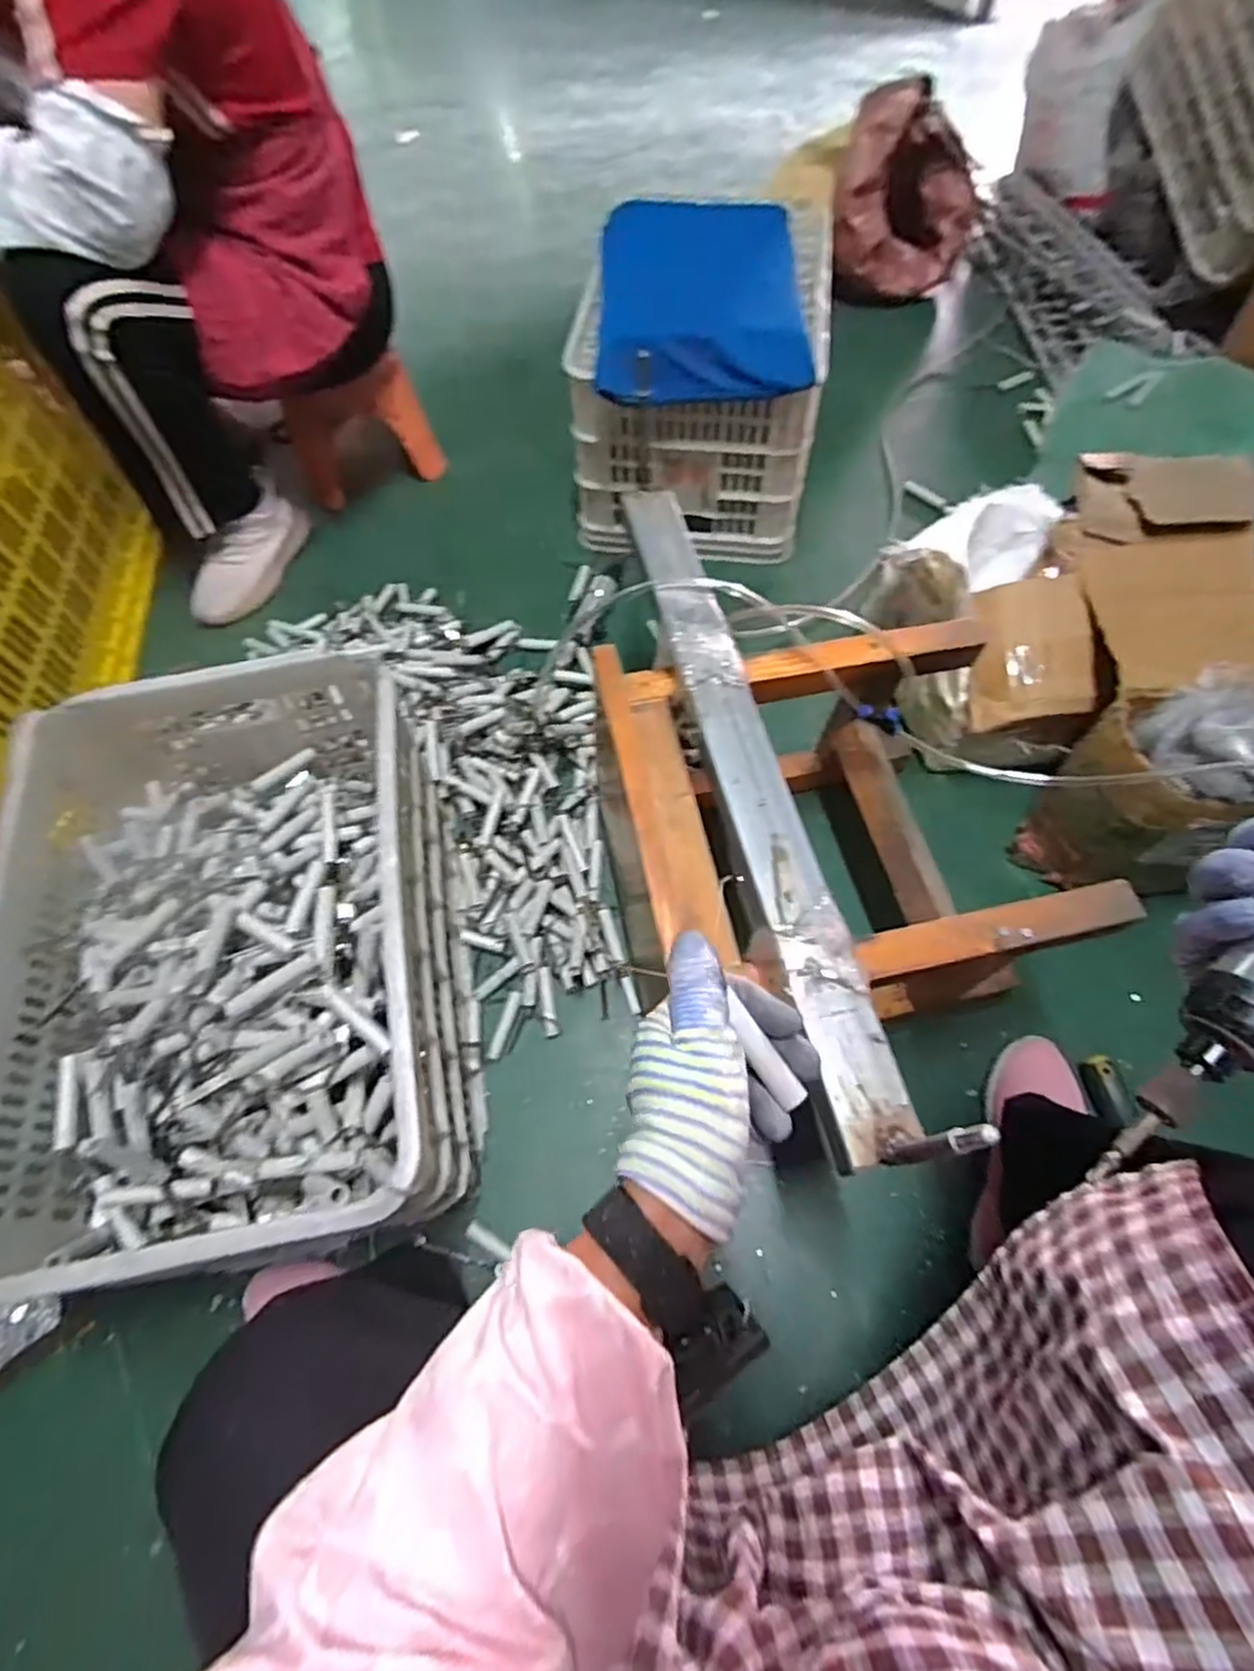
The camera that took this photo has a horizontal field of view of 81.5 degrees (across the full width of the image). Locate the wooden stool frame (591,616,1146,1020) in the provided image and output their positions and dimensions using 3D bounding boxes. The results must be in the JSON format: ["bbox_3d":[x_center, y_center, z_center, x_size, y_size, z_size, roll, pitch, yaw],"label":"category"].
[{"bbox_3d":[0.192,0.006,0.762,0.383,0.280,0.364,-14,63,-6],"label":"wooden stool frame"}]

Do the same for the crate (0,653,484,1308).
[{"bbox_3d":[-0.370,0.114,0.731,0.358,0.268,0.540,-11,63,-4],"label":"crate"}]

